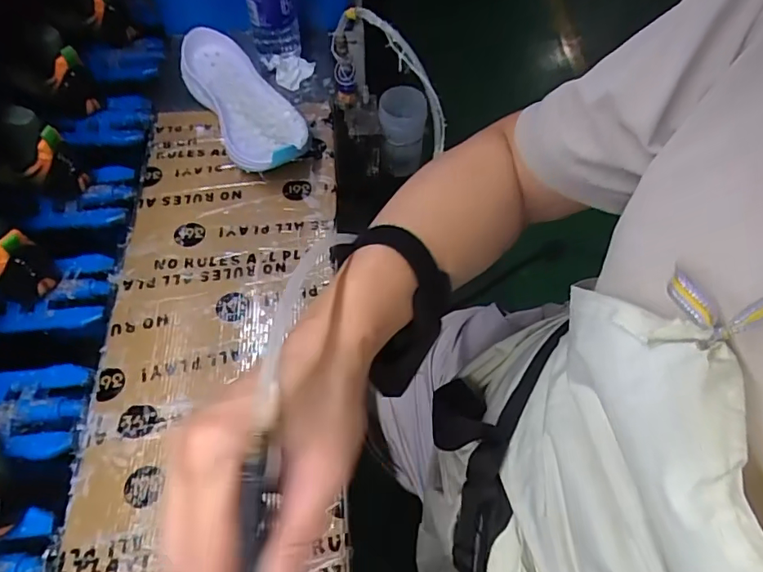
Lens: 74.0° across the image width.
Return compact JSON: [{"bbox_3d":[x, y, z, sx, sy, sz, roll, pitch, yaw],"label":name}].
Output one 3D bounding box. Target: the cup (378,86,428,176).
[{"bbox_3d":[0.032,-0.247,0.816,0.072,0.116,0.074,1,58,-2],"label":"cup"}]

